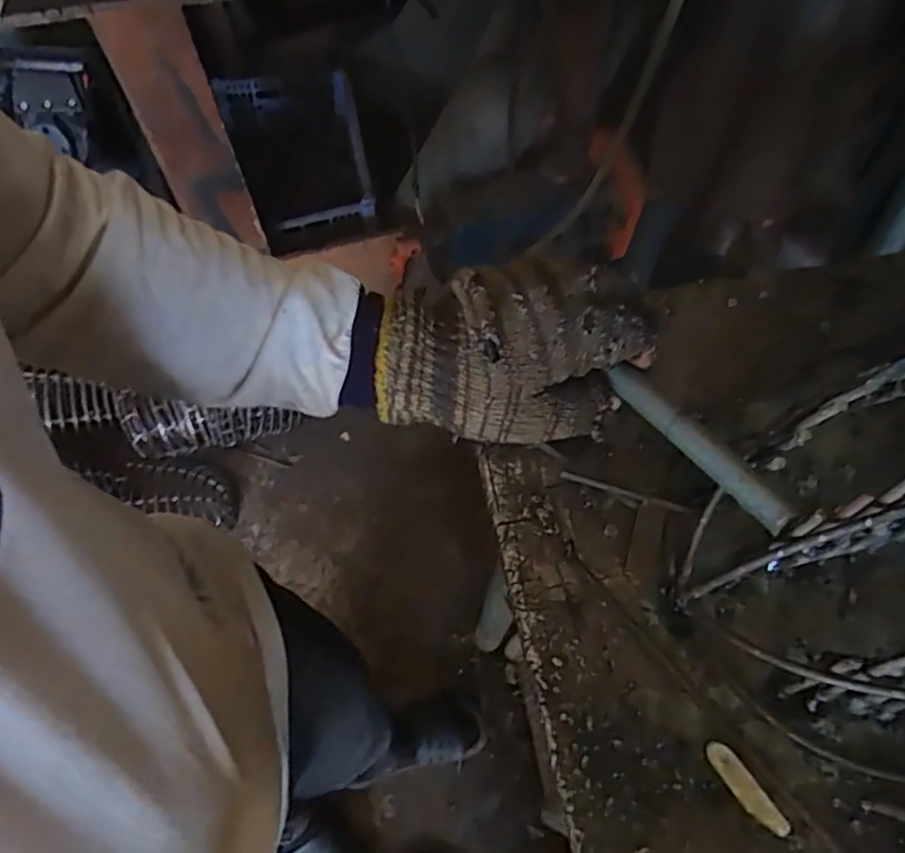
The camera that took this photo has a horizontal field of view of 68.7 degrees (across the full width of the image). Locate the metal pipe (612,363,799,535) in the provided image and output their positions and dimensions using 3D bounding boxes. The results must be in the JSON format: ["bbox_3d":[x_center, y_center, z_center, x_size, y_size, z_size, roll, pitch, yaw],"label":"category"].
[{"bbox_3d":[0.130,0.008,0.355,0.014,0.016,0.121,-29,53,-14],"label":"metal pipe"}]

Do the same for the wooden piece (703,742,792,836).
[{"bbox_3d":[0.145,0.179,0.327,0.012,0.006,0.049,-34,67,-16],"label":"wooden piece"}]

